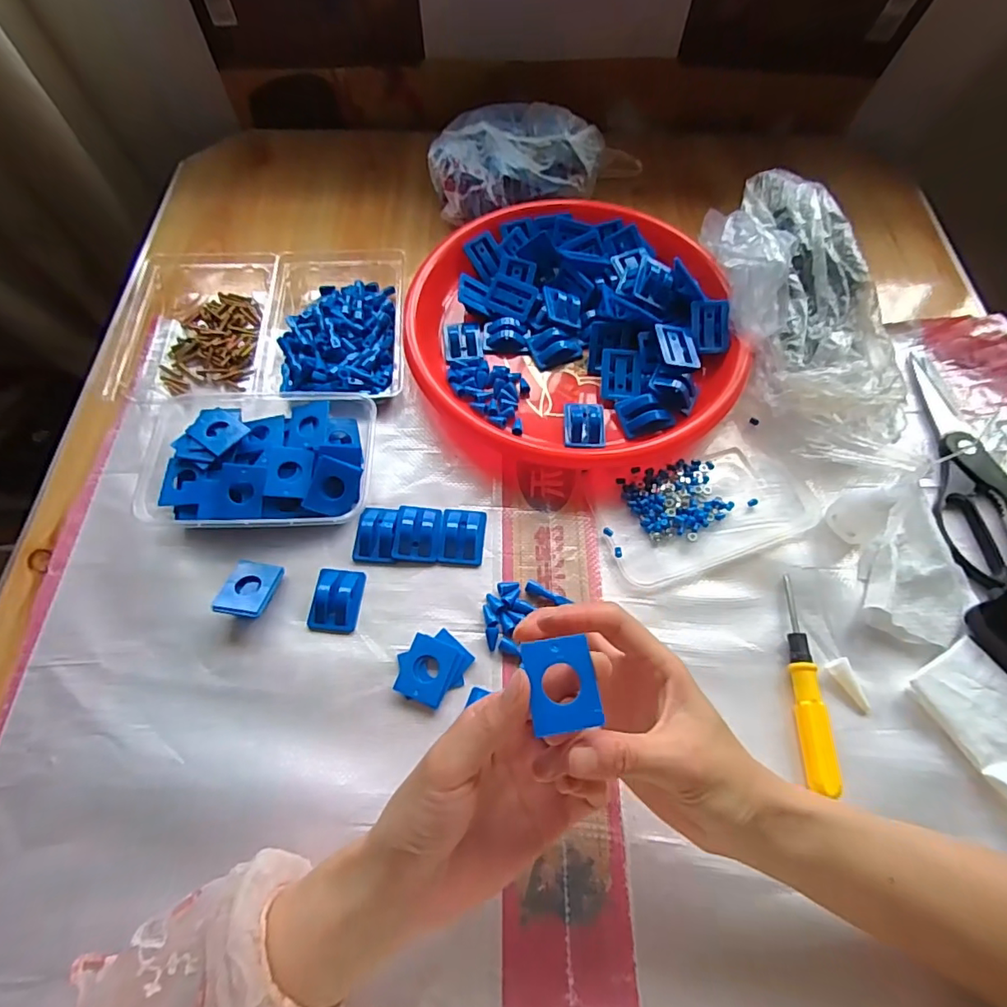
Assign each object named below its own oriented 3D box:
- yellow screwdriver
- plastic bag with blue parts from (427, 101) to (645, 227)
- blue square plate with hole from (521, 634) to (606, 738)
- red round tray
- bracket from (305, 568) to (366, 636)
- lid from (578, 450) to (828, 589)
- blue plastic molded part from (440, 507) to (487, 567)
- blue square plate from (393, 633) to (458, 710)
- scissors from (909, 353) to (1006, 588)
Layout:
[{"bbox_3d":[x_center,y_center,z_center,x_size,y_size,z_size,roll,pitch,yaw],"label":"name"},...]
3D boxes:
[{"bbox_3d":[0.203,0.116,0.356,0.015,0.019,0.137,5,64,2],"label":"yellow screwdriver"},{"bbox_3d":[0.037,-0.359,0.566,0.225,0.065,0.110,-14,65,-7],"label":"plastic bag with blue parts"},{"bbox_3d":[0.027,0.083,0.243,0.031,0.006,0.040,-8,64,-5],"label":"blue square plate with hole"},{"bbox_3d":[0.059,-0.164,0.477,0.278,0.047,0.272,0,64,-1],"label":"red round tray"},{"bbox_3d":[-0.120,0.068,0.382,0.034,0.013,0.045,5,64,2],"label":"bracket"},{"bbox_3d":[0.158,0.001,0.420,0.164,0.009,0.097,-13,65,-7],"label":"lid"},{"bbox_3d":[-0.031,0.023,0.405,0.033,0.014,0.044,5,64,1],"label":"blue plastic molded part"},{"bbox_3d":[-0.052,0.114,0.364,0.033,0.004,0.041,21,68,6],"label":"blue square plate"},{"bbox_3d":[0.387,-0.032,0.432,0.091,0.012,0.210,5,64,2],"label":"scissors"}]

